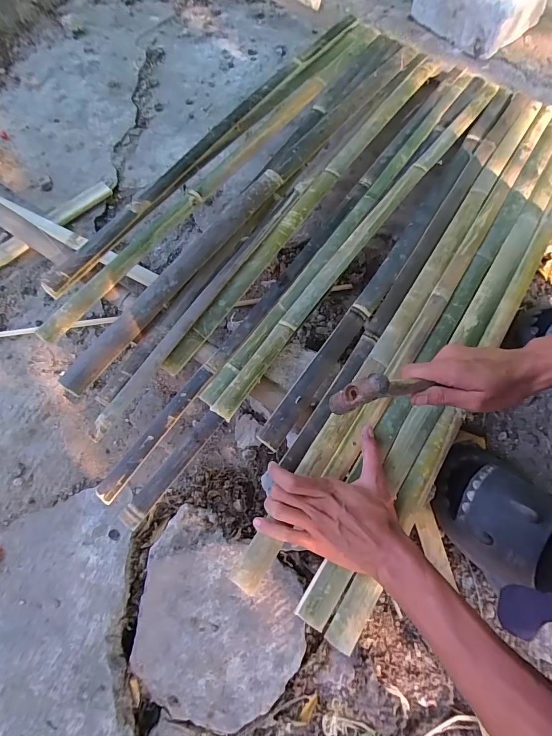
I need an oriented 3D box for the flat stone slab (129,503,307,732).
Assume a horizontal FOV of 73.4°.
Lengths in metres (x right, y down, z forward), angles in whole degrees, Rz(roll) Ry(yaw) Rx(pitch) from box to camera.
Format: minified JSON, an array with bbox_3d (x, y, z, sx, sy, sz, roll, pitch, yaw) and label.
[{"bbox_3d":[-0.076,0.299,0.438,0.207,0.030,0.184,30,72,7],"label":"flat stone slab"}]

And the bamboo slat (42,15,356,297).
[{"bbox_3d":[-0.081,-0.425,0.654,0.031,0.032,0.824,33,72,8],"label":"bamboo slat"}]

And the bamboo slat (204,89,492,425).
[{"bbox_3d":[0.179,-0.261,0.605,0.033,0.018,0.848,35,73,9],"label":"bamboo slat"}]

